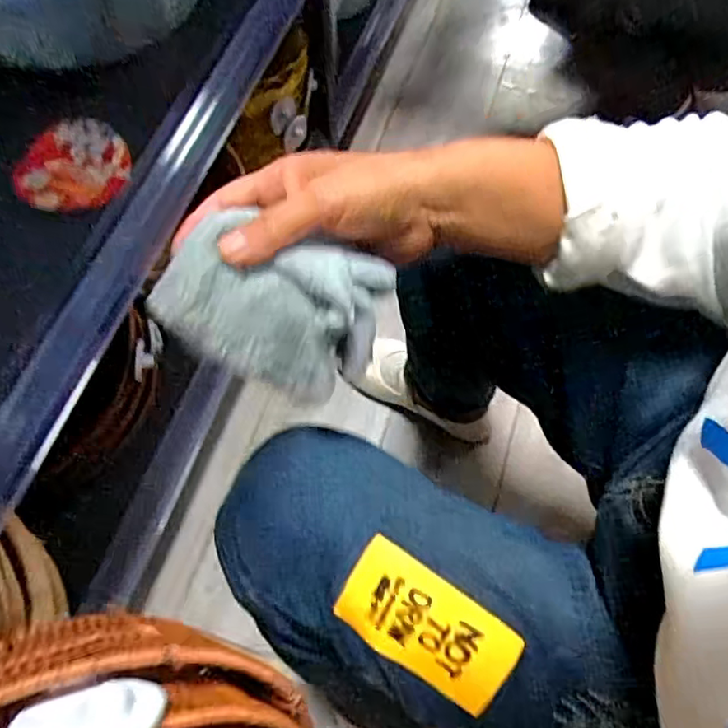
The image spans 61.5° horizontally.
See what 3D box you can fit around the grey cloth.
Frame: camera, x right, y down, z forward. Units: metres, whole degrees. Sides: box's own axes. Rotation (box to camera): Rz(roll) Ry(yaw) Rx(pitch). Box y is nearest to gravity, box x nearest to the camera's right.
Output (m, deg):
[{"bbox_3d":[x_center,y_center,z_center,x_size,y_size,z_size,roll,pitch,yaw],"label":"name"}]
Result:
[{"bbox_3d":[-0.045,-0.030,0.318,0.112,0.029,0.081,21,104,-20],"label":"grey cloth"}]

